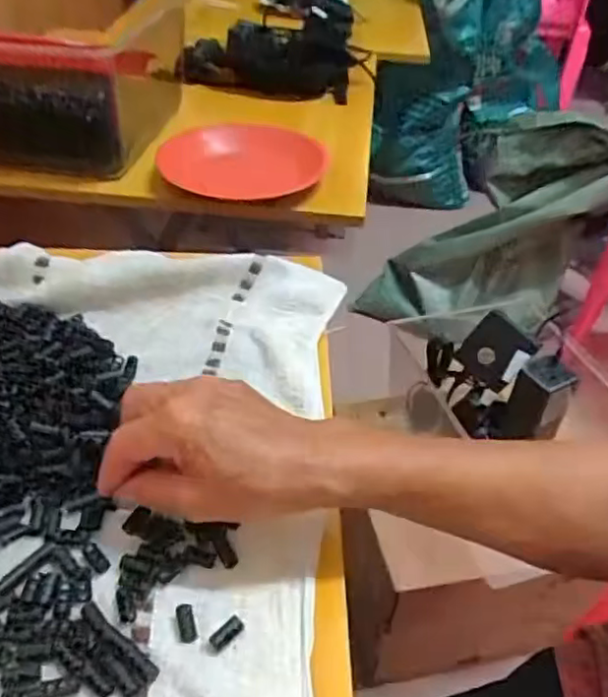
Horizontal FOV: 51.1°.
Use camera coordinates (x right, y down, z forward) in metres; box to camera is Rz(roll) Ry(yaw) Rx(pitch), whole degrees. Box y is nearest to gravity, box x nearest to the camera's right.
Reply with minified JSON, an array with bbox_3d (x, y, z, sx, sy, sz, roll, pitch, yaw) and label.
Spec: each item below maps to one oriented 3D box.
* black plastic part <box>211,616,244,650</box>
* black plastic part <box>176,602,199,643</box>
[{"bbox_3d":[-0.041,0.151,0.338,0.019,0.005,0.009,-28,51,-31],"label":"black plastic part"},{"bbox_3d":[-0.064,0.147,0.343,0.009,0.004,0.021,-10,43,-15],"label":"black plastic part"}]

